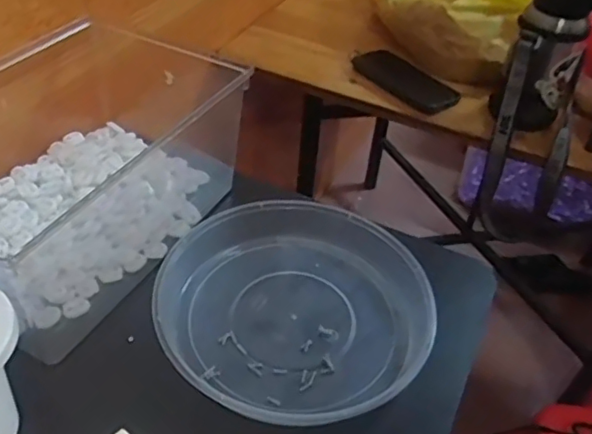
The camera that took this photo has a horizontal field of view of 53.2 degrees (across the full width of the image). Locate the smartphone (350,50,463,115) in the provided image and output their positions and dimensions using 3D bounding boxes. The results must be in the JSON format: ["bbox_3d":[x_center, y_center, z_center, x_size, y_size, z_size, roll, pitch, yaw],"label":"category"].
[{"bbox_3d":[0.163,-0.203,0.876,0.087,0.010,0.170,-24,50,-28],"label":"smartphone"}]

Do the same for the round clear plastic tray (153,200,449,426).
[{"bbox_3d":[0.003,0.076,0.517,0.224,0.044,0.215,3,41,-3],"label":"round clear plastic tray"}]

